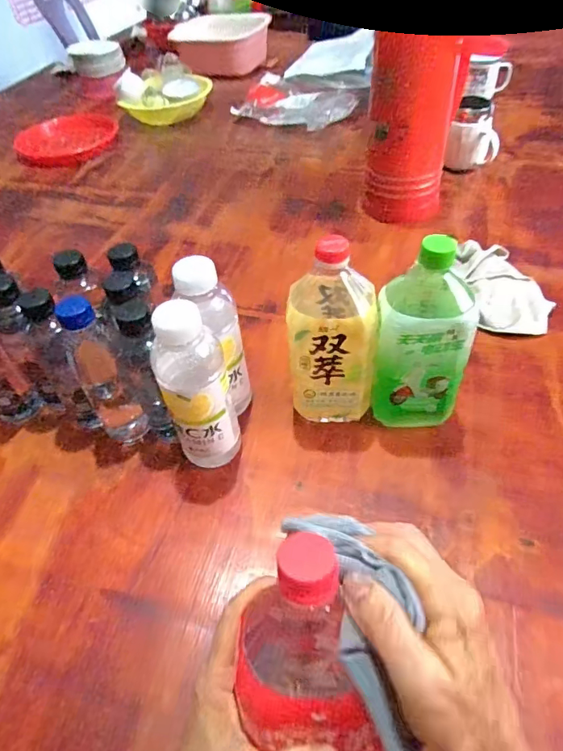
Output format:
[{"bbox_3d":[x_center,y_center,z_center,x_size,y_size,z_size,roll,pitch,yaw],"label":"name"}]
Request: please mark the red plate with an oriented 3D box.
[{"bbox_3d":[-0.540,-0.603,1.222,0.255,0.036,0.232,-2,48,3],"label":"red plate"}]

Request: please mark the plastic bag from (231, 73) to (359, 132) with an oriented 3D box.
[{"bbox_3d":[0.023,-0.661,1.182,0.278,0.062,0.160,29,56,27],"label":"plastic bag"}]

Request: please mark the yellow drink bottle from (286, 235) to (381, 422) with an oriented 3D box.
[{"bbox_3d":[0.054,-0.042,0.506,0.087,0.213,0.085,2,48,7],"label":"yellow drink bottle"}]

